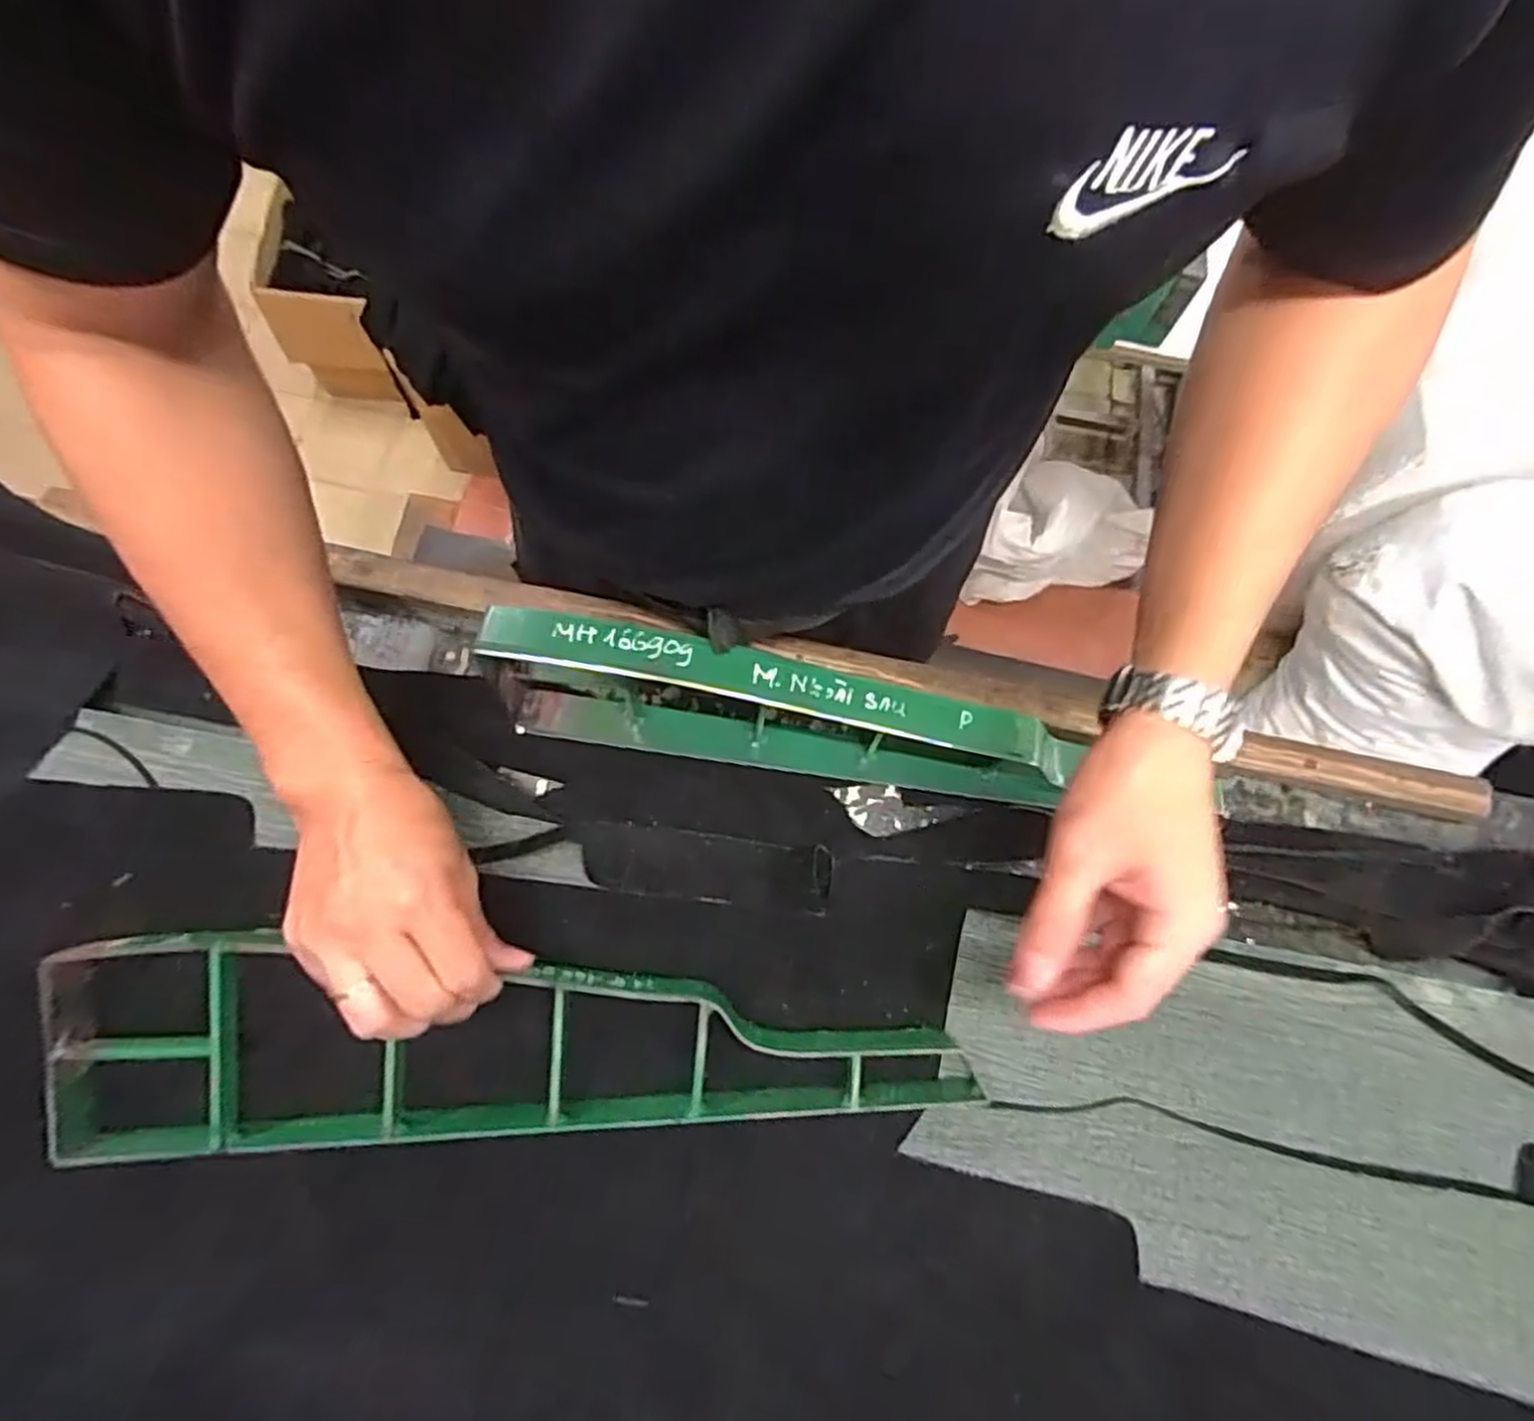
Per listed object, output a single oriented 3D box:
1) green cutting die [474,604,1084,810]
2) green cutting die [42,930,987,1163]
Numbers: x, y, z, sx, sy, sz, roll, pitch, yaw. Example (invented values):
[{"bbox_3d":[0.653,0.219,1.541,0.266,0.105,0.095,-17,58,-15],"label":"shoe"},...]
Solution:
[{"bbox_3d":[0.011,0.006,0.483,0.360,0.125,0.046,8,71,-1],"label":"green cutting die"},{"bbox_3d":[-0.118,0.175,0.402,0.468,0.045,0.103,3,70,-5],"label":"green cutting die"}]

